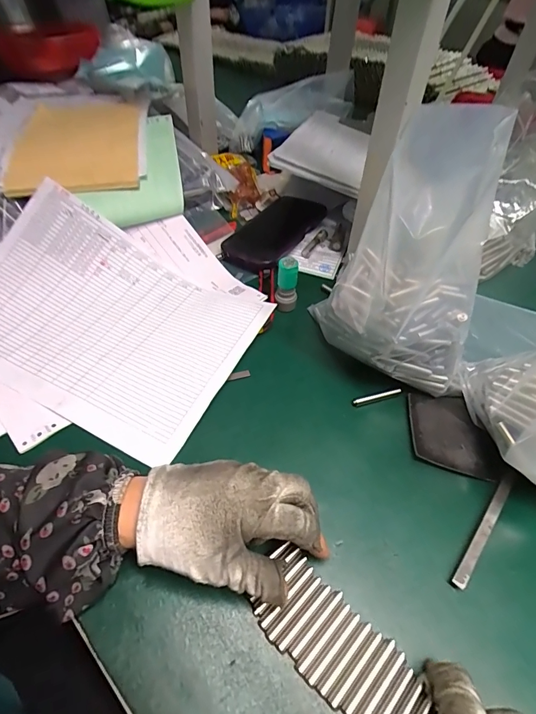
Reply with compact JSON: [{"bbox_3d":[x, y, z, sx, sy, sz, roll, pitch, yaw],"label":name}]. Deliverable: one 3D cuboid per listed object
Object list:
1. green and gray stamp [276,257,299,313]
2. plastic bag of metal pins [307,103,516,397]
[{"bbox_3d":[0.021,-0.078,0.424,0.022,0.055,0.026,4,51,2],"label":"green and gray stamp"},{"bbox_3d":[0.117,-0.061,0.332,0.127,0.185,0.105,2,50,0],"label":"plastic bag of metal pins"}]

